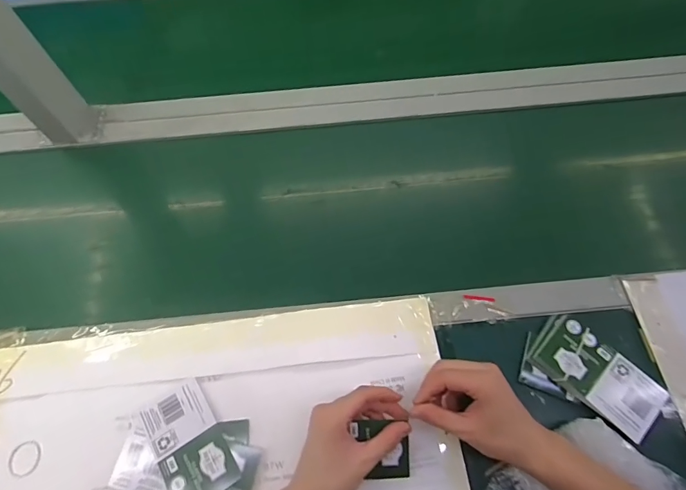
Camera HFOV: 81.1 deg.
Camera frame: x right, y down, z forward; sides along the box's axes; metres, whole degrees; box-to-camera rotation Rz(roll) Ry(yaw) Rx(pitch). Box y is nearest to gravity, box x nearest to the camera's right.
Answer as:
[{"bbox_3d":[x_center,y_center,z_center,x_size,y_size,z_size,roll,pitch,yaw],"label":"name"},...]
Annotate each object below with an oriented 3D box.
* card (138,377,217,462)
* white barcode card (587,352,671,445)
[{"bbox_3d":[-0.187,0.195,0.452,0.069,0.004,0.062,-29,63,-17],"label":"card"},{"bbox_3d":[0.313,0.165,0.439,0.070,0.004,0.063,-43,70,-15],"label":"white barcode card"}]

